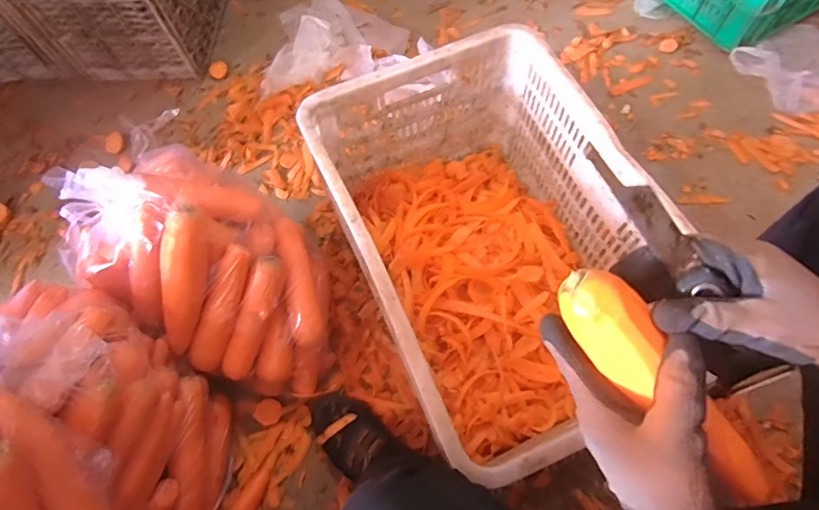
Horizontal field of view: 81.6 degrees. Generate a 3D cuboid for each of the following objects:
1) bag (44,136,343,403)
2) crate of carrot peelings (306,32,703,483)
[{"bbox_3d":[-0.268,0.029,0.673,0.331,0.277,0.231,23,69,13],"label":"bag"},{"bbox_3d":[0.113,-0.005,0.678,0.345,0.264,0.505,-23,67,-8],"label":"crate of carrot peelings"}]

